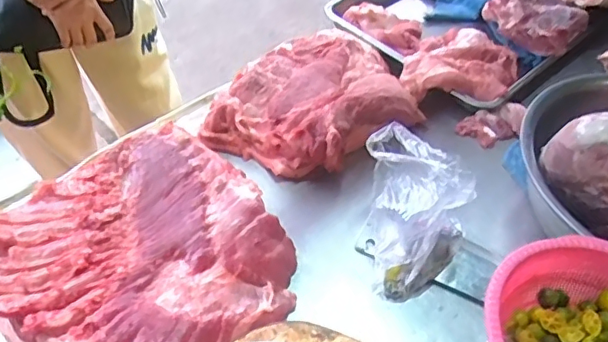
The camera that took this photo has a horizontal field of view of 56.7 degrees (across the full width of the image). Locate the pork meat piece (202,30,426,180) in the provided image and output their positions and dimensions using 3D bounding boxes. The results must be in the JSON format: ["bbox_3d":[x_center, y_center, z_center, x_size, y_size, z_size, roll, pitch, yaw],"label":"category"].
[{"bbox_3d":[0.016,-0.119,0.903,0.347,0.083,0.250,-33,58,-30],"label":"pork meat piece"}]

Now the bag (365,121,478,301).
[{"bbox_3d":[0.144,0.045,0.725,0.109,0.149,0.168,-4,48,-9],"label":"bag"}]

